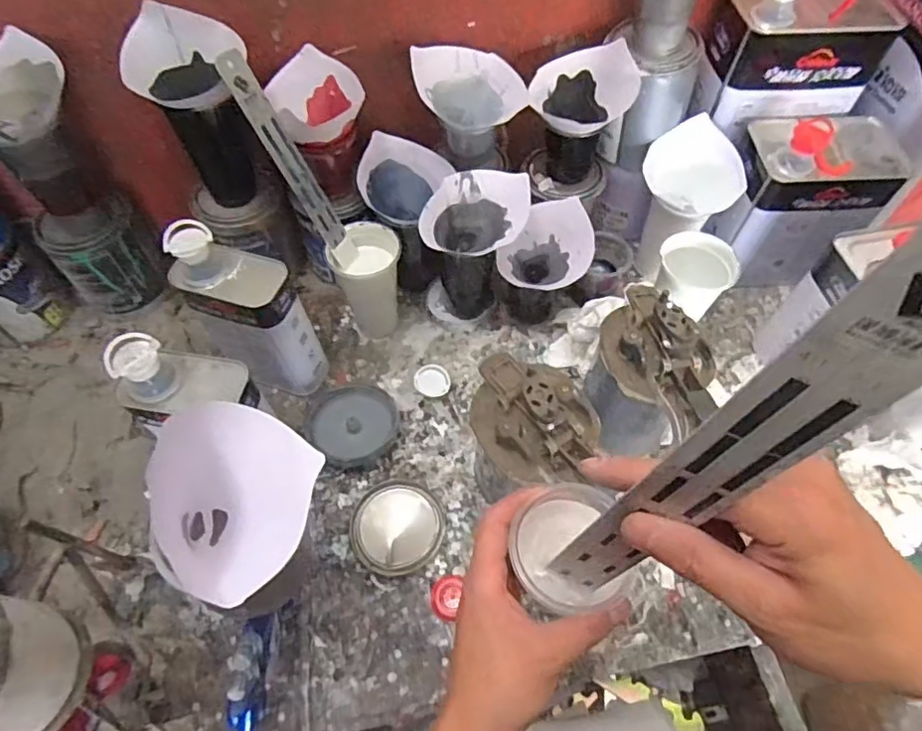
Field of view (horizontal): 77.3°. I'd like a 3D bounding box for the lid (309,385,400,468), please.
[{"bbox_3d":[-0.126,0.065,0.672,0.096,0.031,0.102,0,59,-1],"label":"lid"}]

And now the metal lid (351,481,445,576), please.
[{"bbox_3d":[-0.067,0.171,0.613,0.094,0.017,0.094,0,59,-1],"label":"metal lid"}]

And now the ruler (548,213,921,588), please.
[{"bbox_3d":[0.089,0.044,0.219,0.034,0.274,0.004,25,56,6],"label":"ruler"}]

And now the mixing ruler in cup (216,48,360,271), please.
[{"bbox_3d":[-0.171,-0.203,0.600,0.007,0.237,0.032,14,56,37],"label":"mixing ruler in cup"}]

